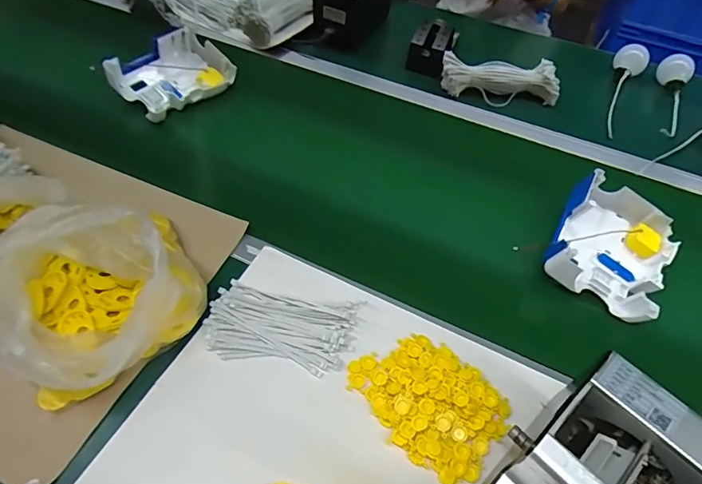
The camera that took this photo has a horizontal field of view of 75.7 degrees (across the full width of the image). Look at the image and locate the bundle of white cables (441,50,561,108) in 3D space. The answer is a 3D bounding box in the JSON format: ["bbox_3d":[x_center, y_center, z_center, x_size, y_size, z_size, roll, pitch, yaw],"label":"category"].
[{"bbox_3d":[0.283,-0.310,0.865,0.222,0.062,0.059,9,52,3],"label":"bundle of white cables"}]

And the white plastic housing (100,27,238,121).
[{"bbox_3d":[-0.349,-0.322,0.868,0.180,0.082,0.195,33,57,21],"label":"white plastic housing"}]

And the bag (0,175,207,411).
[{"bbox_3d":[-0.374,0.018,0.536,0.383,0.143,0.240,27,55,16],"label":"bag"}]

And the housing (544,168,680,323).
[{"bbox_3d":[0.364,-0.002,0.617,0.155,0.070,0.195,28,55,17],"label":"housing"}]

